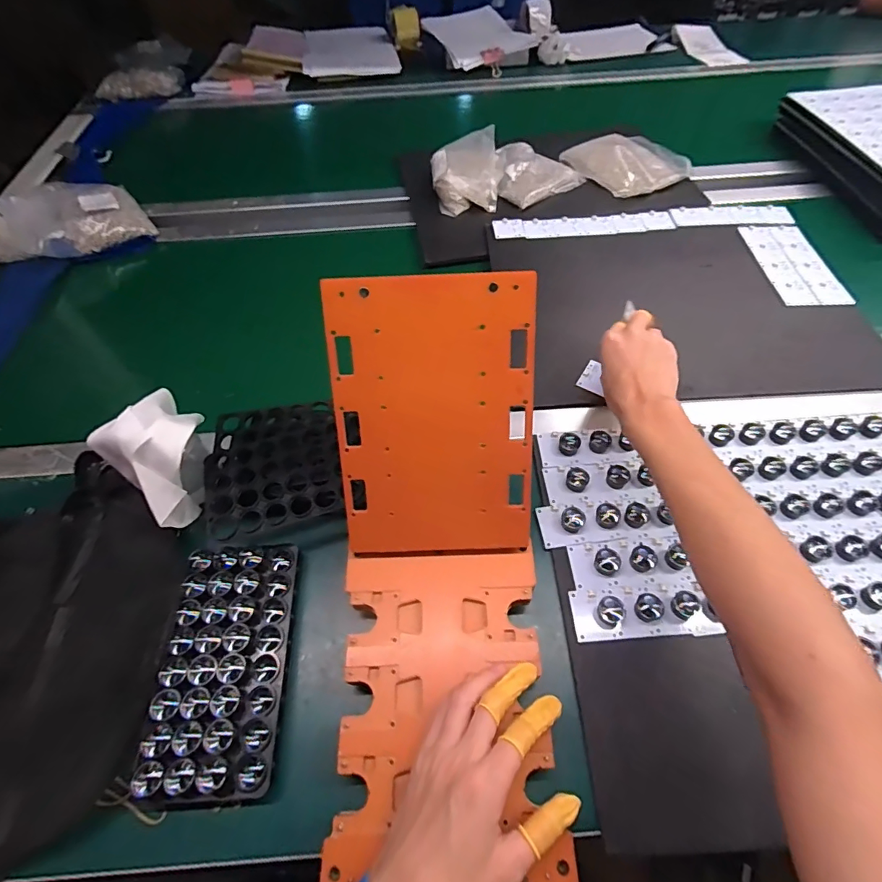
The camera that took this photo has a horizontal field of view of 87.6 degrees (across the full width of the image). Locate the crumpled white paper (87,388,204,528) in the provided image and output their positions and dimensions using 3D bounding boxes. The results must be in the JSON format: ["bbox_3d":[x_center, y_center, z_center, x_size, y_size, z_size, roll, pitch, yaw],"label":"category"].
[{"bbox_3d":[-0.264,0.019,0.451,0.091,0.102,0.089,39,66,24],"label":"crumpled white paper"}]

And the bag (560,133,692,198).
[{"bbox_3d":[0.319,-0.491,0.805,0.157,0.026,0.175,-26,60,-14],"label":"bag"}]

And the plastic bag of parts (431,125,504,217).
[{"bbox_3d":[0.042,-0.460,0.789,0.116,0.054,0.159,-5,57,-1],"label":"plastic bag of parts"}]

